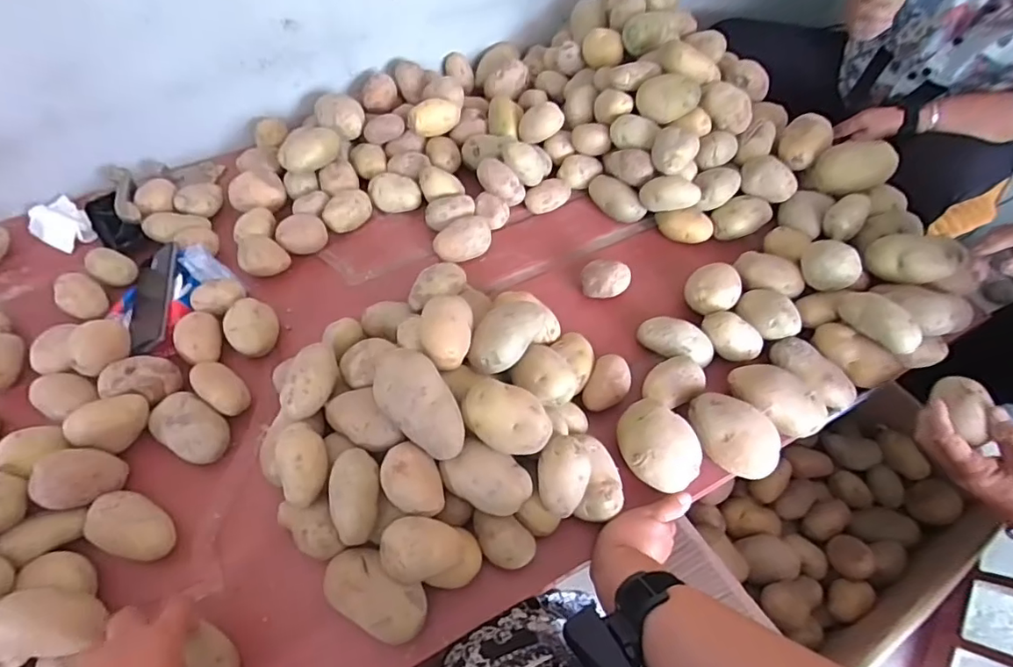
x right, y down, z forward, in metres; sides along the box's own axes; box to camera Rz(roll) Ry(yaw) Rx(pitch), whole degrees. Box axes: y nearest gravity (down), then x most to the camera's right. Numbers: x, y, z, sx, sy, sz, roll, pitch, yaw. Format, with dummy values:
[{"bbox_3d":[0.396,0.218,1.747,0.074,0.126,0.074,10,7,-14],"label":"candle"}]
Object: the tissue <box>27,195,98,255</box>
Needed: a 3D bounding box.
[{"bbox_3d":[-0.607,-0.146,0.733,0.102,0.026,0.062,31,62,18],"label":"tissue"}]

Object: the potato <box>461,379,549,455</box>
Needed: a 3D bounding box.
[{"bbox_3d":[0.001,0.078,0.486,0.079,0.044,0.051,29,61,17],"label":"potato"}]

